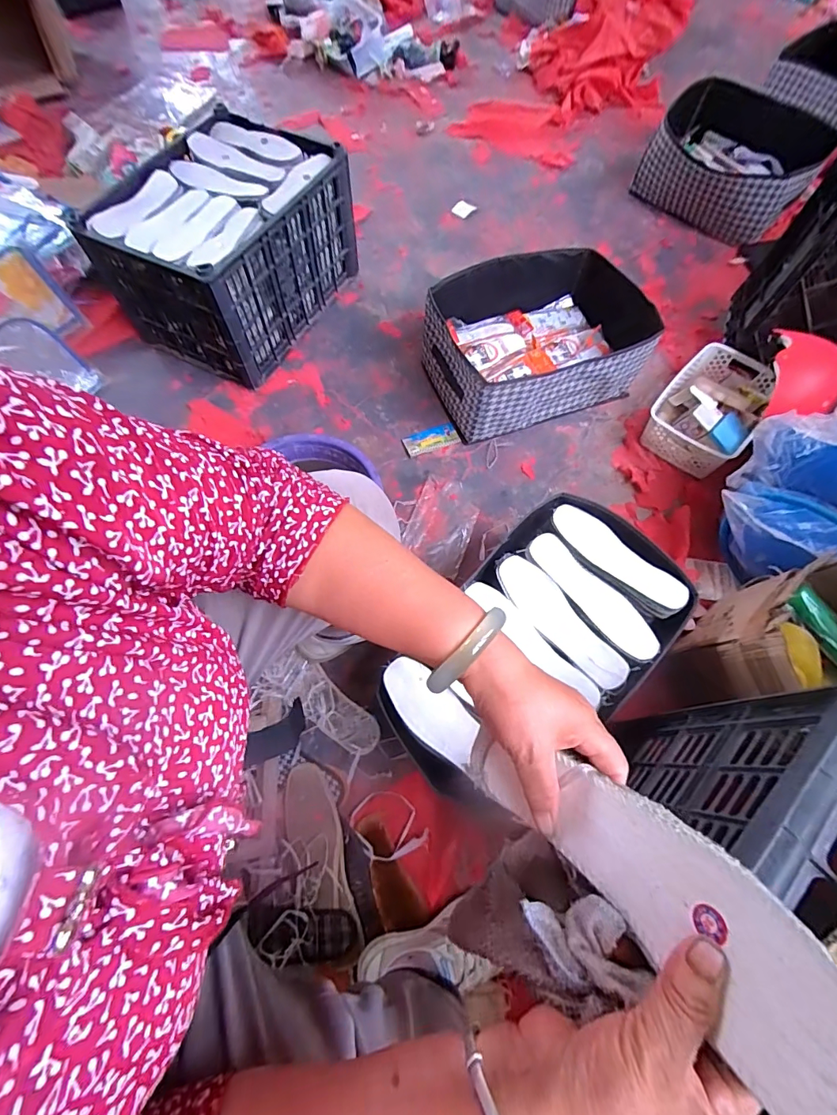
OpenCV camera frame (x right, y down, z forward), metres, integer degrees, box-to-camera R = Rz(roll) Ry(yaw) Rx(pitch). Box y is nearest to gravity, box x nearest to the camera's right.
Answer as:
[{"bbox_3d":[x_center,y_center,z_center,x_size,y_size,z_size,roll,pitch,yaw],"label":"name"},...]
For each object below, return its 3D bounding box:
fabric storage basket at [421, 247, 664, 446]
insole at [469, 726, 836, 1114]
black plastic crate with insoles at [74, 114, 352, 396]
[{"bbox_3d":[0.261,-0.468,1.005,0.450,0.180,0.325,-18,68,-8],"label":"fabric storage basket"},{"bbox_3d":[0.118,0.170,0.247,0.064,0.034,0.232,-41,30,-15],"label":"insole"},{"bbox_3d":[-0.437,-0.723,1.079,0.388,0.289,0.476,27,69,11],"label":"black plastic crate with insoles"}]

